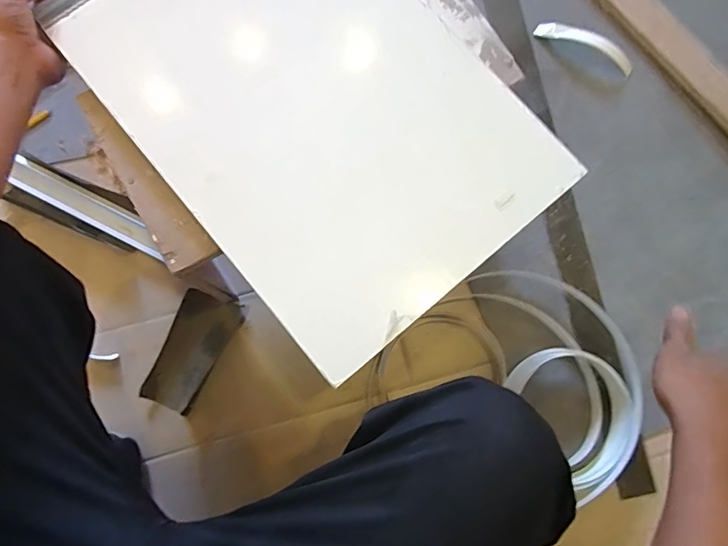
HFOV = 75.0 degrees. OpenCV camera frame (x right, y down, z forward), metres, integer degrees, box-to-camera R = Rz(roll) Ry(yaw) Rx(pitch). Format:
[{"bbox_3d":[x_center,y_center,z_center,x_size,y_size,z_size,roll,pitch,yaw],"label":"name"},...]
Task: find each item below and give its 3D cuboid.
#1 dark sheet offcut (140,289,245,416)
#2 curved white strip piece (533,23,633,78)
[{"bbox_3d":[-0.257,0.117,0.713,0.084,0.018,0.177,24,80,3],"label":"dark sheet offcut"},{"bbox_3d":[0.389,-0.403,0.825,0.178,0.013,0.058,26,80,3],"label":"curved white strip piece"}]

